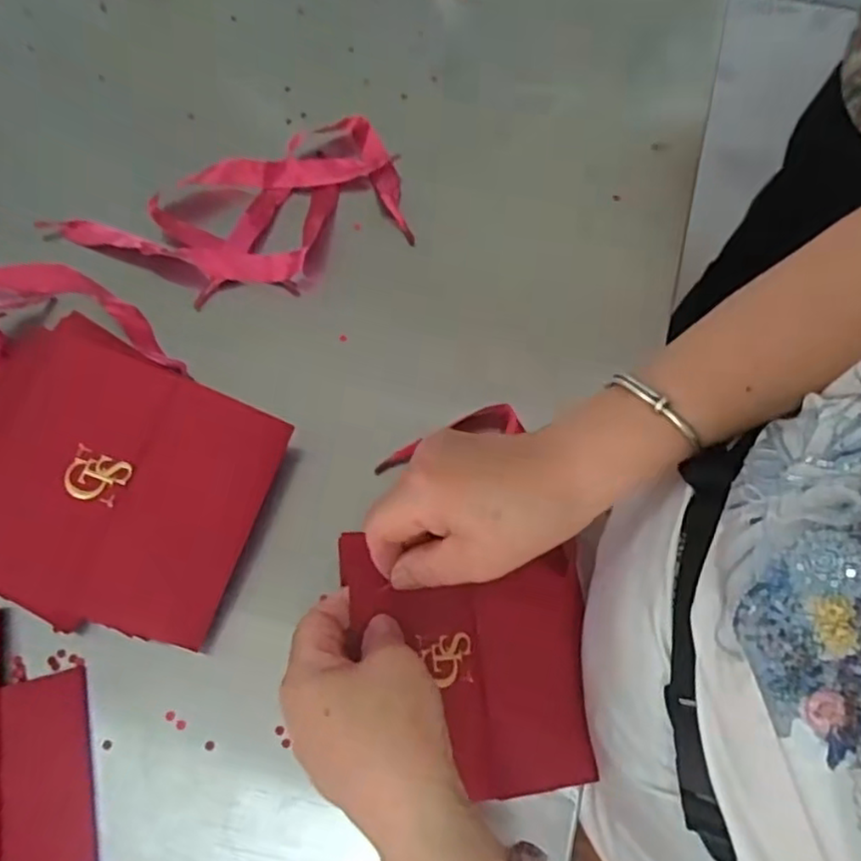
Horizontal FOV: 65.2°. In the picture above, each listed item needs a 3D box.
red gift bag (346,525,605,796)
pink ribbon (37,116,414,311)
[{"bbox_3d":[0.021,0.124,0.359,0.132,0.010,0.126,4,73,-15],"label":"red gift bag"},{"bbox_3d":[-0.138,-0.153,0.495,0.242,0.021,0.120,-25,76,-9],"label":"pink ribbon"}]

